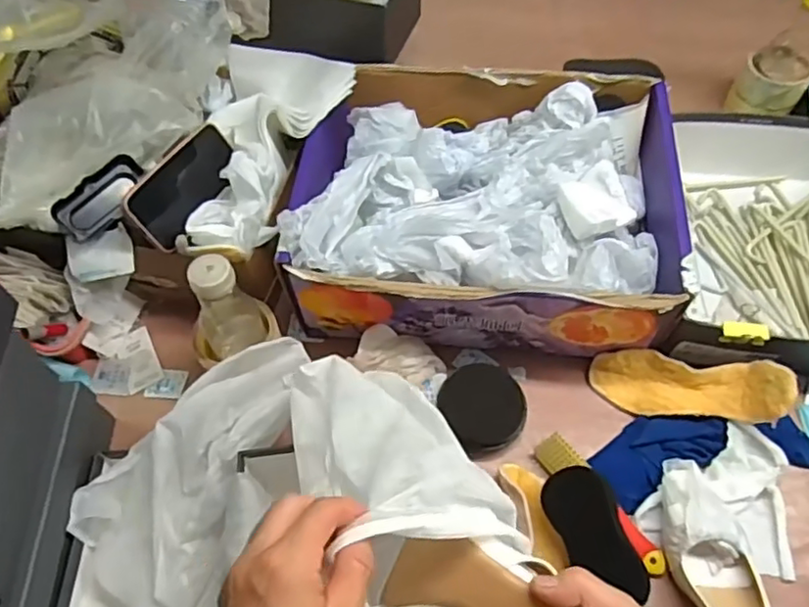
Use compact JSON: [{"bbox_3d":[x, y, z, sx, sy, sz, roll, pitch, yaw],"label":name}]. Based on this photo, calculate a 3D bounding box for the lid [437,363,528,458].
[{"bbox_3d":[0.085,0.113,0.689,0.087,0.030,0.091,-1,59,2],"label":"lid"}]

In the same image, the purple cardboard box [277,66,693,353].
[{"bbox_3d":[0.091,-0.118,0.738,0.394,0.157,0.320,4,59,5],"label":"purple cardboard box"}]

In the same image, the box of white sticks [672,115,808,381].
[{"bbox_3d":[0.441,-0.088,0.753,0.261,0.104,0.373,10,60,8],"label":"box of white sticks"}]

